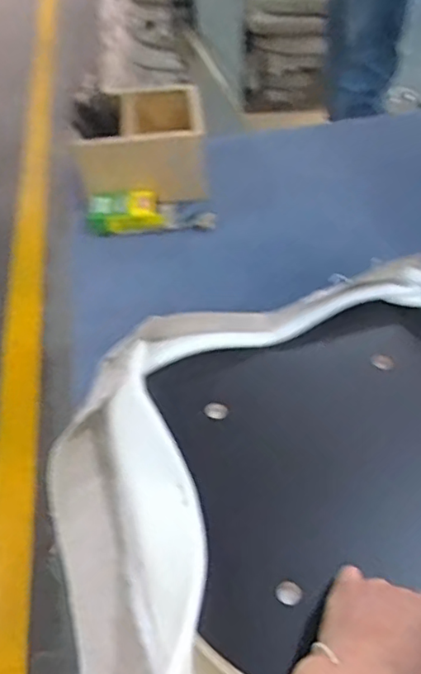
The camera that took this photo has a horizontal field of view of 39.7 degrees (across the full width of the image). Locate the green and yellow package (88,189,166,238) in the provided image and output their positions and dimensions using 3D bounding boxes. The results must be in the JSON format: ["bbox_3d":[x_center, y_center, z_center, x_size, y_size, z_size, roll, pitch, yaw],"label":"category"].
[{"bbox_3d":[-0.152,-0.226,1.034,0.129,0.046,0.090,-11,49,-6],"label":"green and yellow package"}]

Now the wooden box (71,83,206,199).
[{"bbox_3d":[-0.127,-0.358,1.088,0.223,0.129,0.200,-6,48,-2],"label":"wooden box"}]

